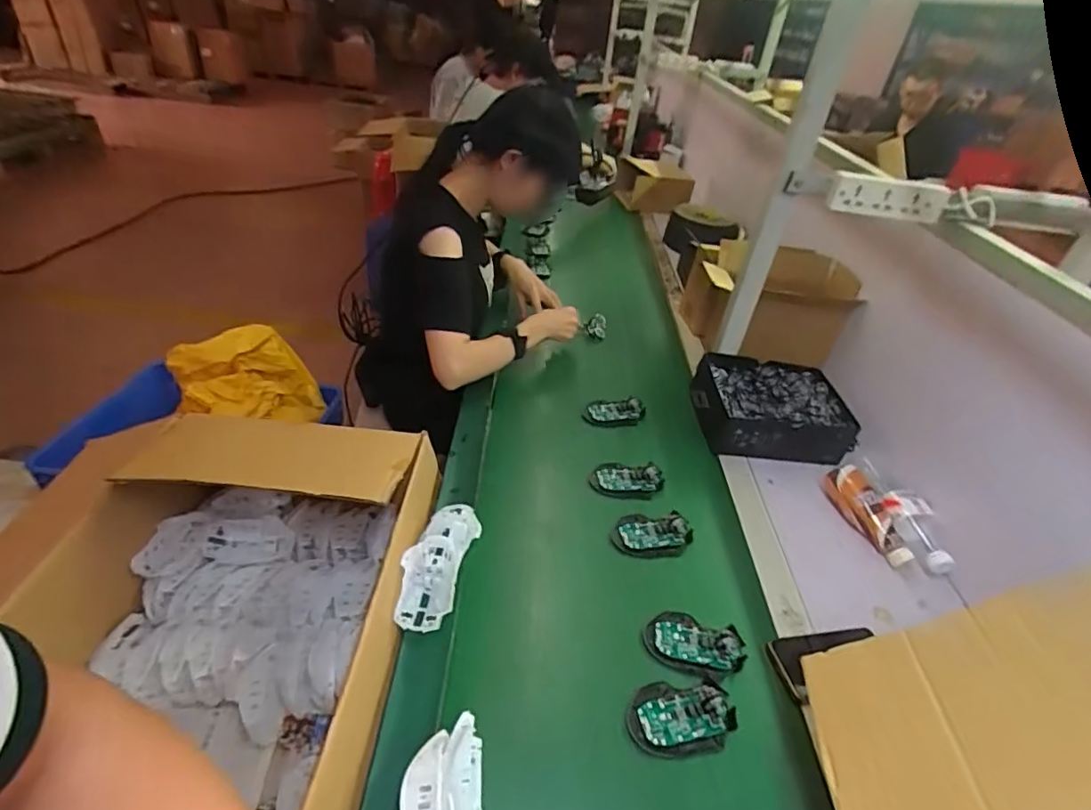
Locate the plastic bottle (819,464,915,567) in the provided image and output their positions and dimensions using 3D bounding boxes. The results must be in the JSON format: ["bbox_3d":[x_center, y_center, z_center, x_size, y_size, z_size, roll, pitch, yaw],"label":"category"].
[{"bbox_3d":[0.492,0.161,0.848,0.052,0.065,0.160,-10,39,-23],"label":"plastic bottle"}]

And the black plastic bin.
[{"bbox_3d":[0.397,0.010,1.008,0.259,0.094,0.193,4,35,-5],"label":"black plastic bin"}]

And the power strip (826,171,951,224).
[{"bbox_3d":[0.513,-0.311,0.845,0.181,0.053,0.032,2,35,-8],"label":"power strip"}]

